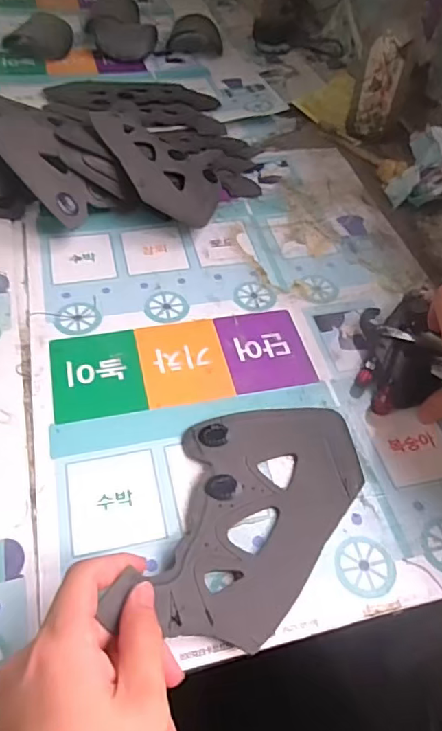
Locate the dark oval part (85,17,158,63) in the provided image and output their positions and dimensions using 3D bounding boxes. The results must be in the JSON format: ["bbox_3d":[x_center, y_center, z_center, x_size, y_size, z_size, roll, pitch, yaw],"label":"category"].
[{"bbox_3d":[-0.147,-0.488,0.802,0.098,0.048,0.032,-4,51,-8],"label":"dark oval part"}]

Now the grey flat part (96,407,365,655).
[{"bbox_3d":[0.022,0.089,0.356,0.119,0.038,0.197,23,52,13],"label":"grey flat part"}]

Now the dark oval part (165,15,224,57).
[{"bbox_3d":[-0.041,-0.516,0.833,0.088,0.046,0.028,14,51,6],"label":"dark oval part"}]

